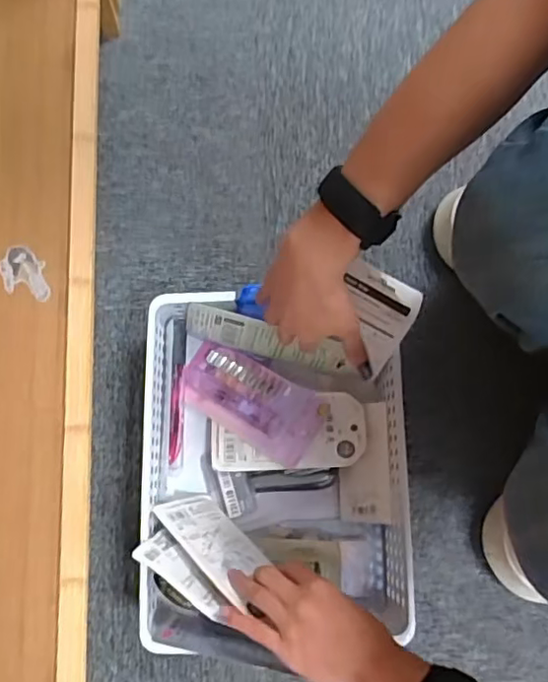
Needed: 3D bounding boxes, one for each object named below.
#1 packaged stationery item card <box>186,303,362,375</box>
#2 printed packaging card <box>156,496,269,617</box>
[{"bbox_3d":[-0.003,0.000,0.641,0.182,0.070,0.011,13,61,-3],"label":"packaged stationery item card"},{"bbox_3d":[-0.054,0.196,0.587,0.118,0.079,0.006,37,111,30],"label":"printed packaging card"}]

